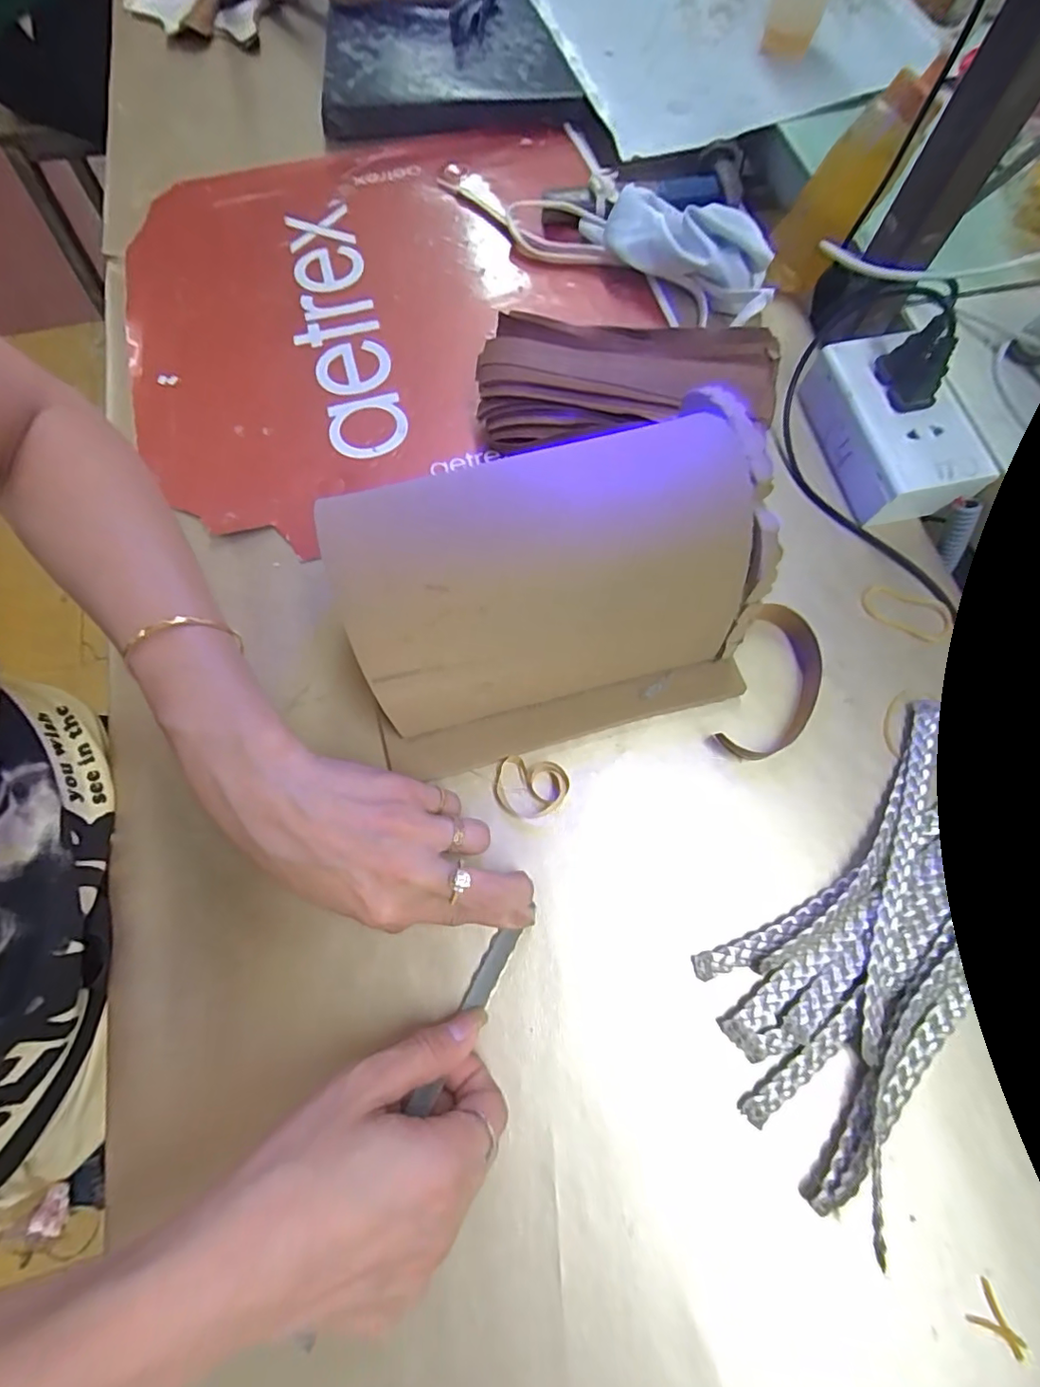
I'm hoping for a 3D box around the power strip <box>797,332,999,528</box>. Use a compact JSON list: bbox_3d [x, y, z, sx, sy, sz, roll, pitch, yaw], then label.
[{"bbox_3d":[0.243,-0.177,0.358,0.067,0.035,0.119,-11,72,-3],"label":"power strip"}]

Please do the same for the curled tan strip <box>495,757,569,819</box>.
[{"bbox_3d":[0.006,0.052,0.298,0.040,0.010,0.032,10,72,4],"label":"curled tan strip"}]

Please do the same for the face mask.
[{"bbox_3d":[0.125,-0.324,0.398,0.141,0.050,0.061,41,76,13],"label":"face mask"}]

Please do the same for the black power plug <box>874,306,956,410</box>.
[{"bbox_3d":[0.244,-0.203,0.328,0.022,0.043,0.040,-10,71,-3],"label":"black power plug"}]

